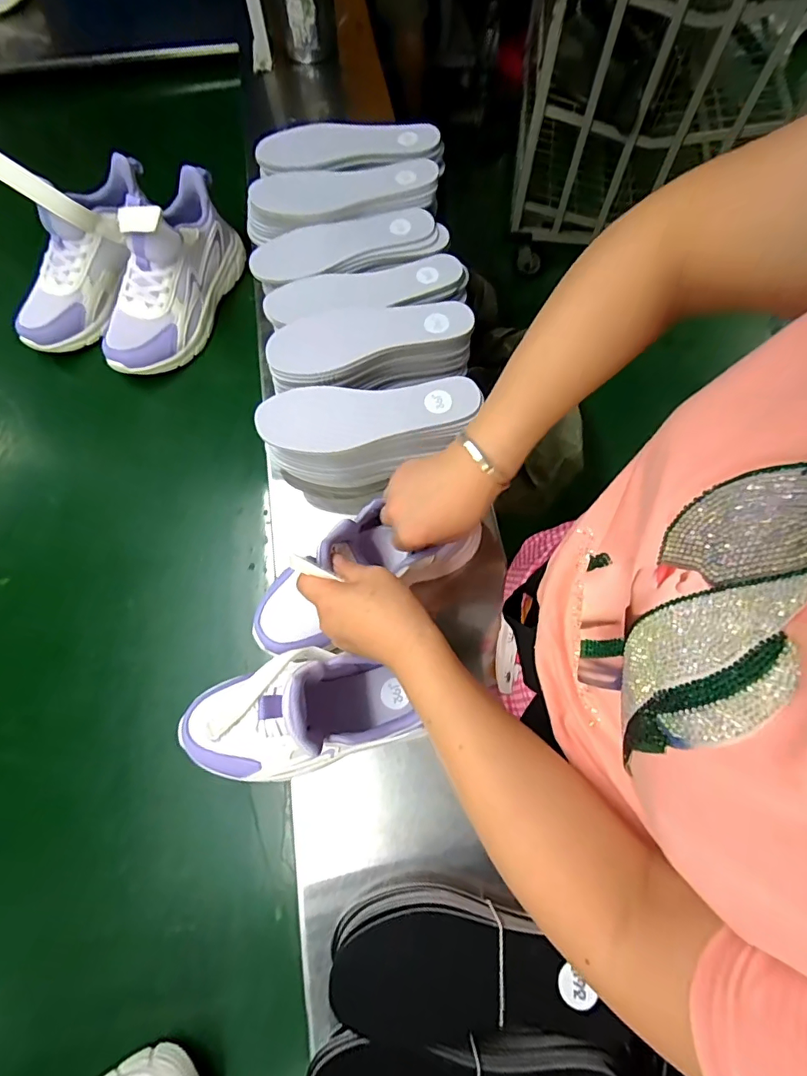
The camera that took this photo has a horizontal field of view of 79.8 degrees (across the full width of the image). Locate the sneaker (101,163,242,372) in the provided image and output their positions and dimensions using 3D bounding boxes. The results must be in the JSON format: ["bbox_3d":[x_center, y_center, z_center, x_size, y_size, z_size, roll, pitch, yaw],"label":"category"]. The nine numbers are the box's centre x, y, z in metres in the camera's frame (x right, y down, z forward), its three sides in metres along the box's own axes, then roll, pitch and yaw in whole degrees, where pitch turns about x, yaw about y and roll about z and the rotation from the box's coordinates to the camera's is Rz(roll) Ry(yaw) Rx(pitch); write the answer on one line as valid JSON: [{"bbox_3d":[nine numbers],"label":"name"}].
[{"bbox_3d":[-0.290,-0.328,0.584,0.086,0.138,0.249,17,70,5],"label":"sneaker"}]

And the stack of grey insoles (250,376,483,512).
[{"bbox_3d":[-0.035,-0.097,0.507,0.208,0.109,0.092,-7,69,-4],"label":"stack of grey insoles"}]

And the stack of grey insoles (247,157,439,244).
[{"bbox_3d":[-0.079,-0.435,0.623,0.245,0.048,0.088,-5,69,-3],"label":"stack of grey insoles"}]

